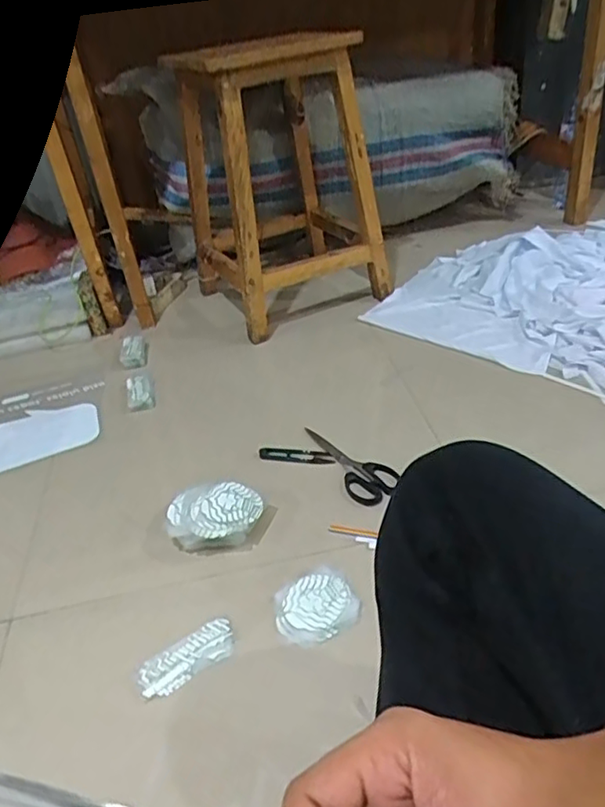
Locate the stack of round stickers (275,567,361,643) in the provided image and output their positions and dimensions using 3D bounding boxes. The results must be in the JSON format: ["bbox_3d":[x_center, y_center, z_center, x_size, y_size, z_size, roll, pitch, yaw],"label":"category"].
[{"bbox_3d":[0.013,0.233,0.702,0.090,0.012,0.083,-25,41,-24],"label":"stack of round stickers"}]

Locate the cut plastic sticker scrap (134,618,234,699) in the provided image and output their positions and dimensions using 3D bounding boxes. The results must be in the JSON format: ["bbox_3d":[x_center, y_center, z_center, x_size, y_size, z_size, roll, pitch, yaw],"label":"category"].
[{"bbox_3d":[-0.126,0.277,0.668,0.110,0.004,0.048,-27,41,-26],"label":"cut plastic sticker scrap"}]

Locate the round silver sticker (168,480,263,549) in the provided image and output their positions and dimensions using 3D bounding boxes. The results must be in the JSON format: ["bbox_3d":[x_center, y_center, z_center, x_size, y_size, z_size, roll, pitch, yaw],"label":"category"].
[{"bbox_3d":[-0.114,0.151,0.805,0.125,0.051,0.093,-8,35,1],"label":"round silver sticker"}]

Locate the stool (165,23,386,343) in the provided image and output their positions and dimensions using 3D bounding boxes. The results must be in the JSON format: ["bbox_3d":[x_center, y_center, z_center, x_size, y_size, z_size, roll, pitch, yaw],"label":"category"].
[{"bbox_3d":[-0.055,-0.447,1.249,0.303,0.505,0.392,-23,40,-21],"label":"stool"}]

